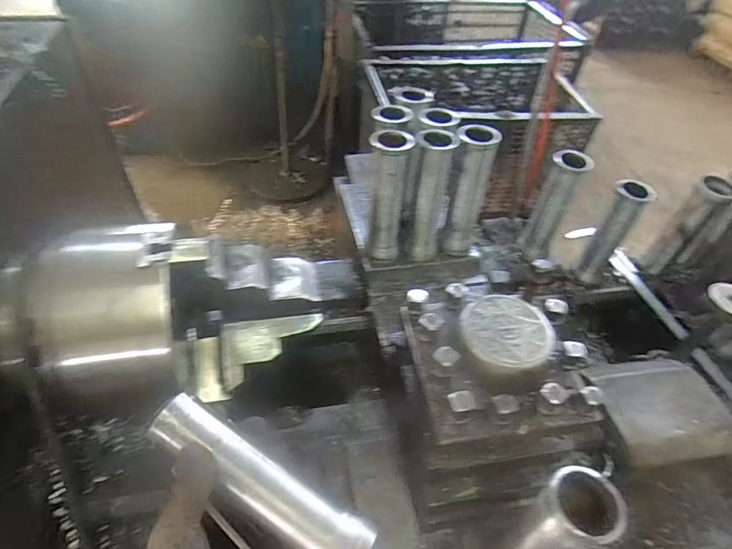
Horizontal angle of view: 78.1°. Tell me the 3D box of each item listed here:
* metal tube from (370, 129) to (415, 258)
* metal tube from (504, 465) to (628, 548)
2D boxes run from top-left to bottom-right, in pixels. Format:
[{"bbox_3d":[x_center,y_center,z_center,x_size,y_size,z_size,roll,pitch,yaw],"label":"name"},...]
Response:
[{"bbox_3d":[0.029,-0.110,0.649,0.055,0.188,0.052,1,47,-3],"label":"metal tube"},{"bbox_3d":[0.154,0.201,0.360,0.062,0.102,0.049,-26,54,-26],"label":"metal tube"}]

